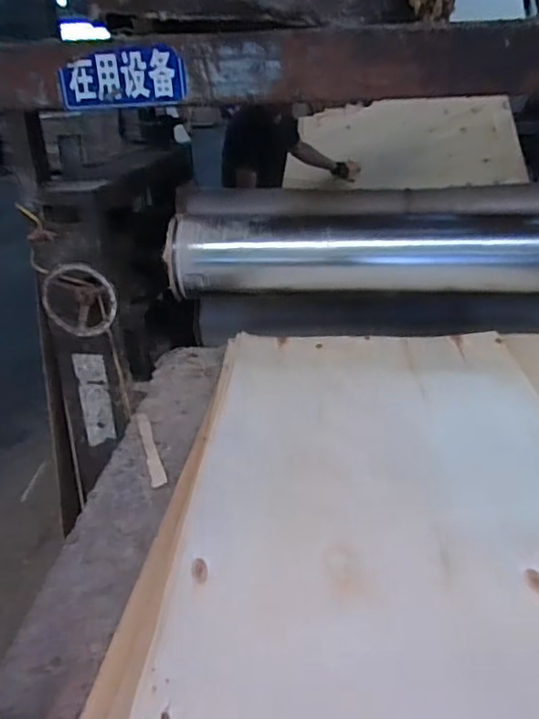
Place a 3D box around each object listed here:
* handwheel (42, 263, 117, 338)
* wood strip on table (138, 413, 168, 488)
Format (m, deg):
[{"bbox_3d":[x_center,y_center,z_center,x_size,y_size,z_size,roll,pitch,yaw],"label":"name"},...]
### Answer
[{"bbox_3d":[-0.415,-0.127,1.242,0.163,0.160,0.039,0,26,4],"label":"handwheel"},{"bbox_3d":[-0.238,0.175,1.127,0.029,0.008,0.242,-10,27,-17],"label":"wood strip on table"}]

